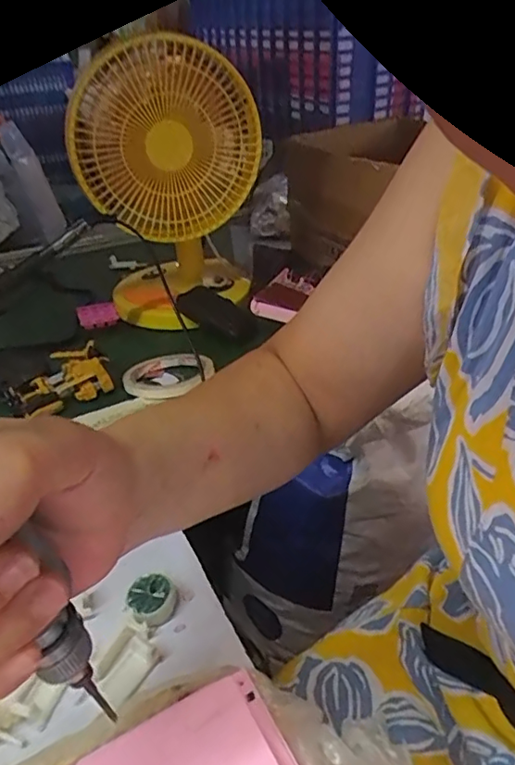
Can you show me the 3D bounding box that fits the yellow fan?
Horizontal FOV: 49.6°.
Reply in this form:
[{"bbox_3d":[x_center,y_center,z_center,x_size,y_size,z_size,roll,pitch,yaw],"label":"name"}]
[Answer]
[{"bbox_3d":[-0.102,-0.245,0.698,0.205,0.302,0.173,-7,33,-5],"label":"yellow fan"}]

